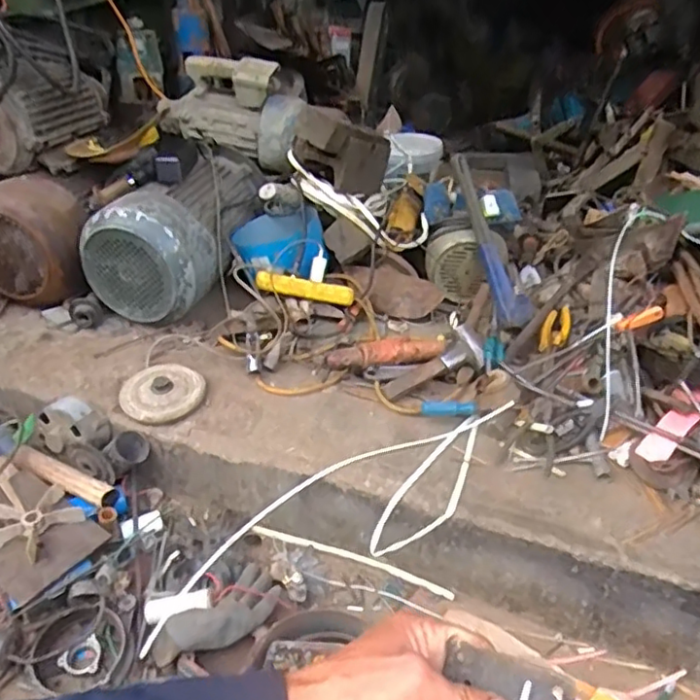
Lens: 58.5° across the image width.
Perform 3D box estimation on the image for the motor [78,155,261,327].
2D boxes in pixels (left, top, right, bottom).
[{"bbox_3d":[-0.366,-0.258,1.356,0.260,0.224,0.399,7,33,9],"label":"motor"}]

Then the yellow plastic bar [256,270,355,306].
[{"bbox_3d":[-0.086,-0.120,1.224,0.192,0.035,0.025,11,31,-11],"label":"yellow plastic bar"}]

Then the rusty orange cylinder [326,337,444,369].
[{"bbox_3d":[0.067,0.011,1.128,0.221,0.055,0.050,-10,34,-17],"label":"rusty orange cylinder"}]

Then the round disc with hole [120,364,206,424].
[{"bbox_3d":[-0.333,0.065,1.110,0.142,0.026,0.141,1,33,-1],"label":"round disc with hole"}]

